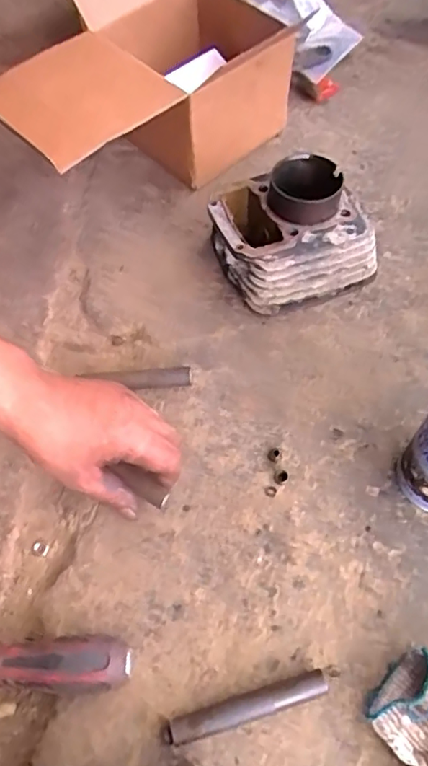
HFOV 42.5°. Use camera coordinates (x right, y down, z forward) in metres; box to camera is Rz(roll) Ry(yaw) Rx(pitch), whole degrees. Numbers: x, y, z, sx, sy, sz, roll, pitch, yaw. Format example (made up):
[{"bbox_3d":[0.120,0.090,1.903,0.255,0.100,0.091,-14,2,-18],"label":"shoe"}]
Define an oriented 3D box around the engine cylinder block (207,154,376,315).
[{"bbox_3d":[0.072,-0.148,0.542,0.139,0.086,0.129,-21,62,-11],"label":"engine cylinder block"}]

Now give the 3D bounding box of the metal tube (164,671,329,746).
[{"bbox_3d":[0.022,0.220,0.374,0.111,0.018,0.016,-14,61,-7],"label":"metal tube"}]

